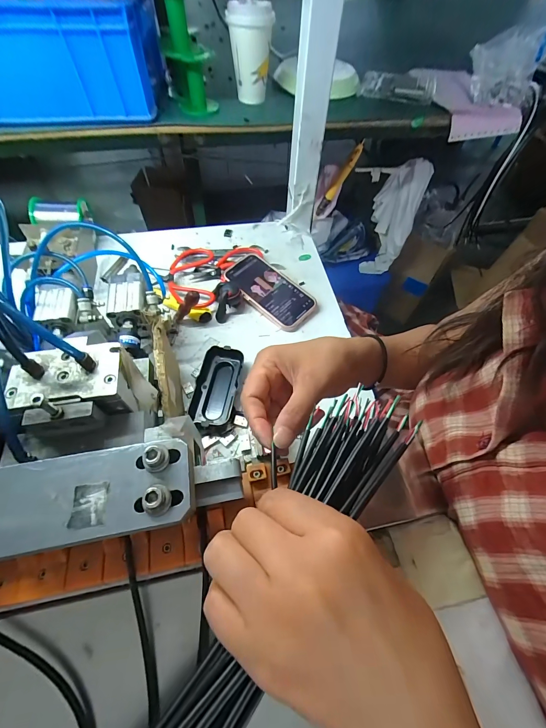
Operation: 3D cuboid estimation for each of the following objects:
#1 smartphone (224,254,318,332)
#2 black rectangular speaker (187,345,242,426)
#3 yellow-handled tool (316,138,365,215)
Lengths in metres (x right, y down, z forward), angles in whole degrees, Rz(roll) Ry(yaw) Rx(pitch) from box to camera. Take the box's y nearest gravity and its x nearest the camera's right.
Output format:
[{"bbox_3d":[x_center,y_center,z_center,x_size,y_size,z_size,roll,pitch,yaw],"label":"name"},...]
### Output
[{"bbox_3d":[-0.007,-0.122,0.487,0.160,0.012,0.078,41,70,14],"label":"smartphone"},{"bbox_3d":[-0.076,0.027,0.394,0.056,0.025,0.103,10,58,3],"label":"black rectangular speaker"},{"bbox_3d":[0.172,-0.473,0.779,0.027,0.193,0.026,11,55,-25],"label":"yellow-handled tool"}]

